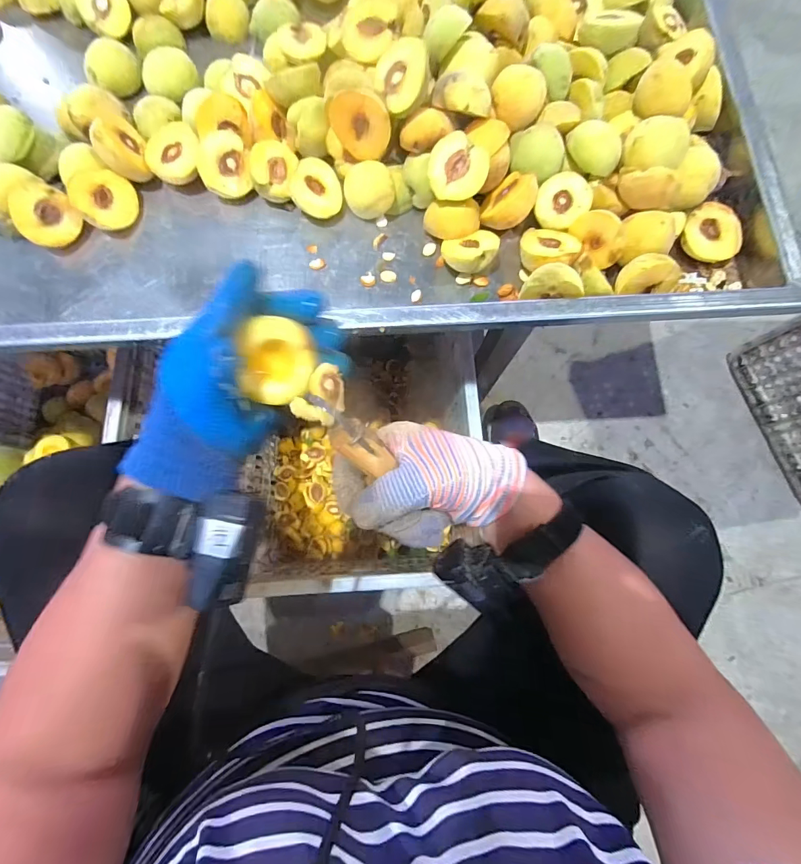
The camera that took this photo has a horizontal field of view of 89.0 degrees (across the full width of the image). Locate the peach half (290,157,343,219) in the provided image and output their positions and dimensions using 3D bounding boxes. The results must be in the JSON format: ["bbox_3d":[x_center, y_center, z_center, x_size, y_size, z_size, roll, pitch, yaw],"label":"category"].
[{"bbox_3d":[-0.091,-0.265,0.449,0.056,0.021,0.056,-1,93,-14],"label":"peach half"}]

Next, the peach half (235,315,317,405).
[{"bbox_3d":[-0.083,-0.050,0.284,0.044,0.028,0.053,-3,115,-3],"label":"peach half"}]

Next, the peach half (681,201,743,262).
[{"bbox_3d":[0.333,-0.211,0.438,0.056,0.025,0.057,13,77,3],"label":"peach half"}]

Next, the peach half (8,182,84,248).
[{"bbox_3d":[-0.378,-0.229,0.435,0.056,0.029,0.056,-46,123,-14],"label":"peach half"}]

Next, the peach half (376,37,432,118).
[{"bbox_3d":[0.007,-0.348,0.402,0.059,0.029,0.056,-3,113,35],"label":"peach half"}]

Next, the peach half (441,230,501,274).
[{"bbox_3d":[0.073,-0.188,0.432,0.055,0.035,0.043,-9,77,-2],"label":"peach half"}]

